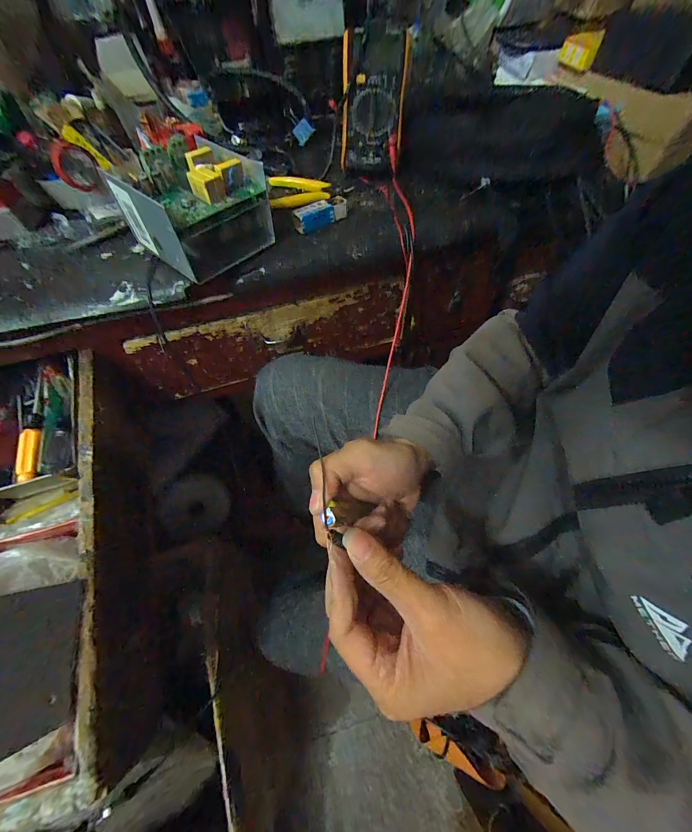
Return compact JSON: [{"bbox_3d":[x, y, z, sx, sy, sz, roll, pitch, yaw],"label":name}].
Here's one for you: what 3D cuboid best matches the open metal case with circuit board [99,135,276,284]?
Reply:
[{"bbox_3d":[-0.152,-0.216,0.322,0.114,0.081,0.119,34,65,22],"label":"open metal case with circuit board"}]

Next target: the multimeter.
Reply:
[{"bbox_3d":[0.036,-0.418,0.407,0.081,0.028,0.178,7,97,7],"label":"multimeter"}]

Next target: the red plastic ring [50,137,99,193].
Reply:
[{"bbox_3d":[-0.333,-0.306,0.376,0.048,0.051,0.014,-4,57,0],"label":"red plastic ring"}]

